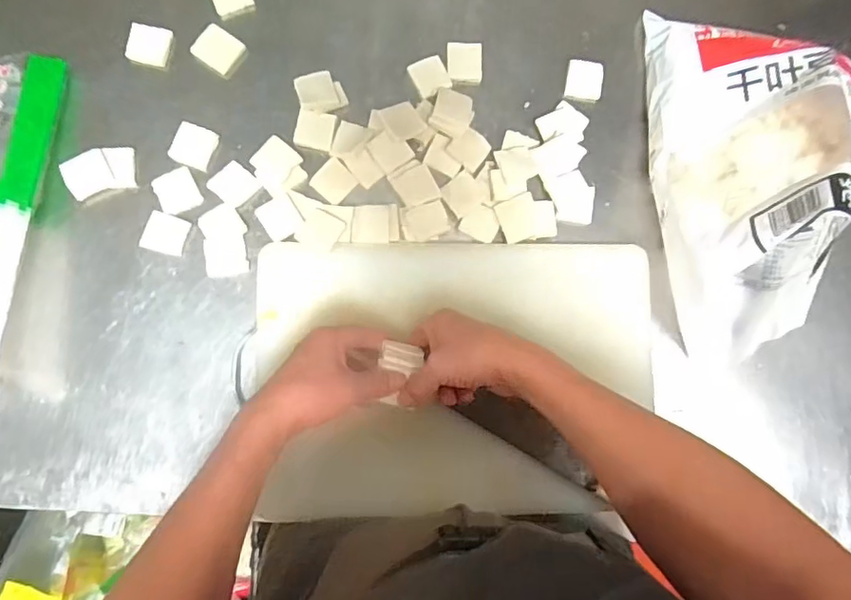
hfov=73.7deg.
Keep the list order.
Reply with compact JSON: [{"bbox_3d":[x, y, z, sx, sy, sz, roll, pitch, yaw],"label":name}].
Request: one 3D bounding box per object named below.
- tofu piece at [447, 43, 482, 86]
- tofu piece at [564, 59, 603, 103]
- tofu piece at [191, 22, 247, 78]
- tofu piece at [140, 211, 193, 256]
[{"bbox_3d":[0.046,-0.276,0.662,0.041,0.009,0.047,2,83,-5],"label":"tofu piece"},{"bbox_3d":[0.189,-0.261,0.671,0.041,0.008,0.049,8,83,-4],"label":"tofu piece"},{"bbox_3d":[-0.235,-0.284,0.647,0.049,0.013,0.048,29,82,-1],"label":"tofu piece"},{"bbox_3d":[-0.284,-0.072,0.621,0.045,0.009,0.042,18,82,-3],"label":"tofu piece"}]

